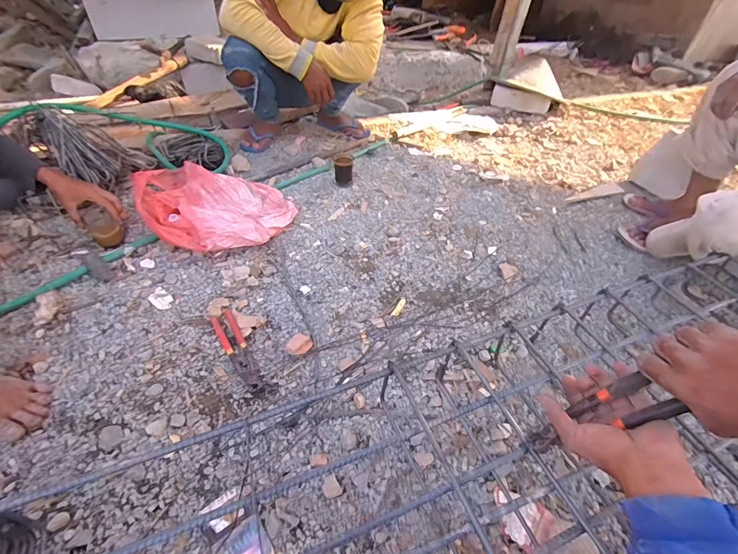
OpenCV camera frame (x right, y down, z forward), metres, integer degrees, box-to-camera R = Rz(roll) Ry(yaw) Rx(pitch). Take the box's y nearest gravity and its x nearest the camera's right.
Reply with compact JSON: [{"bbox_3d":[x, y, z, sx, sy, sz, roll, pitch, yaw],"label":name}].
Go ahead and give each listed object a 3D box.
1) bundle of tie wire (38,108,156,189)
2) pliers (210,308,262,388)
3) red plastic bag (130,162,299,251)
[{"bbox_3d":[-0.815,-0.389,1.125,0.271,0.190,0.132,-20,49,-25],"label":"bundle of tie wire"},{"bbox_3d":[-0.271,0.147,0.767,0.044,0.011,0.210,-22,50,-27],"label":"pliers"},{"bbox_3d":[-0.434,-0.197,1.038,0.424,0.114,0.290,11,43,5],"label":"red plastic bag"}]

